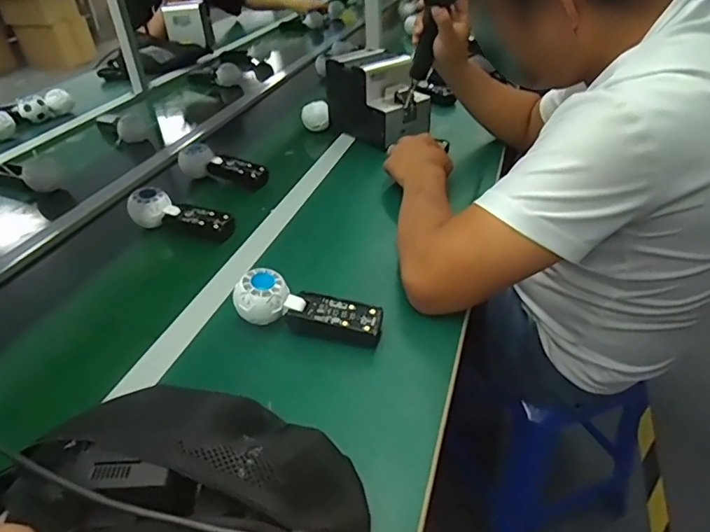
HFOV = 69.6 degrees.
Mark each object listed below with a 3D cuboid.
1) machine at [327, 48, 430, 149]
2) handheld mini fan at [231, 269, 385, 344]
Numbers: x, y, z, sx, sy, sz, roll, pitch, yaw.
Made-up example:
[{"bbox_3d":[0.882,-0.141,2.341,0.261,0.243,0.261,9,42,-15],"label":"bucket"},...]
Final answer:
[{"bbox_3d":[0.047,-0.341,1.023,0.121,0.128,0.210,-26,42,-29],"label":"machine"},{"bbox_3d":[-0.054,0.052,0.589,0.171,0.047,0.051,16,37,2],"label":"handheld mini fan"}]

